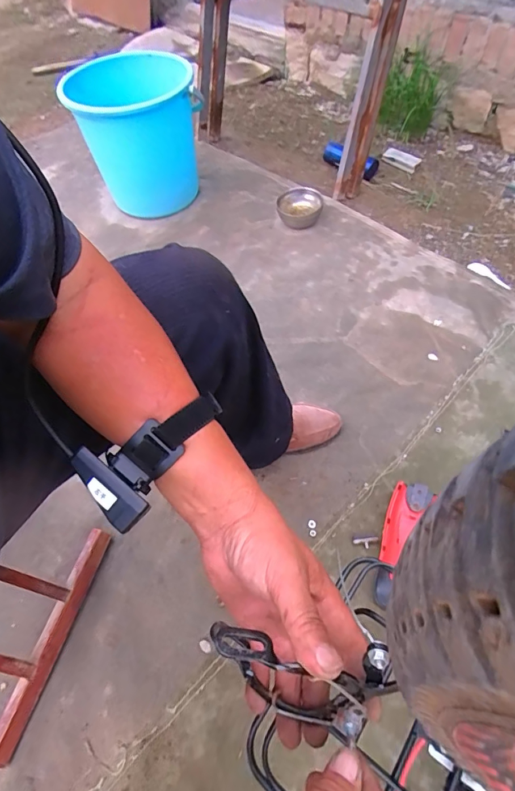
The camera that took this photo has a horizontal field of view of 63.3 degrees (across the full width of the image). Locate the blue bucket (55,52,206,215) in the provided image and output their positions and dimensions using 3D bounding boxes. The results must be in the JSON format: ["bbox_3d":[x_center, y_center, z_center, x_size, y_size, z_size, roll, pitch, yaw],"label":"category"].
[{"bbox_3d":[-0.341,-0.753,1.219,0.316,0.305,0.326,-3,56,1],"label":"blue bucket"}]

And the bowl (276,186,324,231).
[{"bbox_3d":[0.126,-0.558,1.245,0.134,0.063,0.145,8,57,8],"label":"bowl"}]

